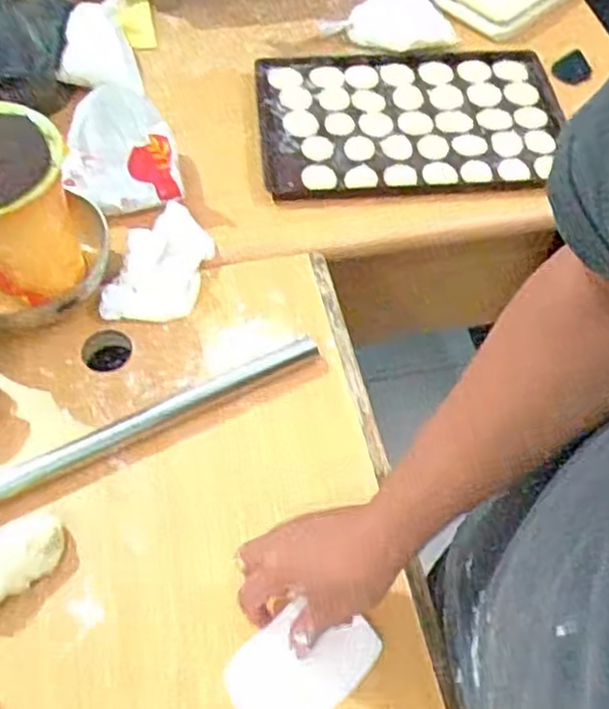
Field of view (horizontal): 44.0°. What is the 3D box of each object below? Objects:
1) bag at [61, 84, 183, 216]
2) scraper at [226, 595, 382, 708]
[{"bbox_3d":[-0.203,-0.221,0.821,0.127,0.103,0.088,-12,57,-7],"label":"bag"},{"bbox_3d":[0.000,0.236,0.575,0.113,0.005,0.078,-38,89,-19],"label":"scraper"}]

